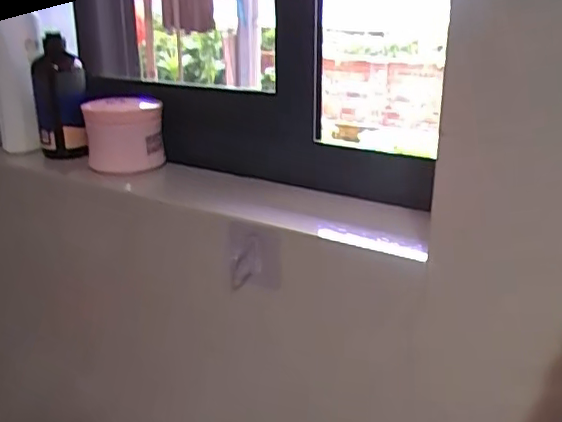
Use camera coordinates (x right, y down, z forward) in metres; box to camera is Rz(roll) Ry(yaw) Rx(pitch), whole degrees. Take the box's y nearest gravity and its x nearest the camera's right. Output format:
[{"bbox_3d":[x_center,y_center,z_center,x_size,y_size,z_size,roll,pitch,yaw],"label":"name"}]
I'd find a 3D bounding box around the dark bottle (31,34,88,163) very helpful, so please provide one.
[{"bbox_3d":[-0.308,-0.157,0.834,0.067,0.160,0.079,-7,21,-21],"label":"dark bottle"}]

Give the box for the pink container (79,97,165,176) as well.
[{"bbox_3d":[-0.208,-0.100,0.797,0.095,0.087,0.087,-7,21,-20],"label":"pink container"}]

